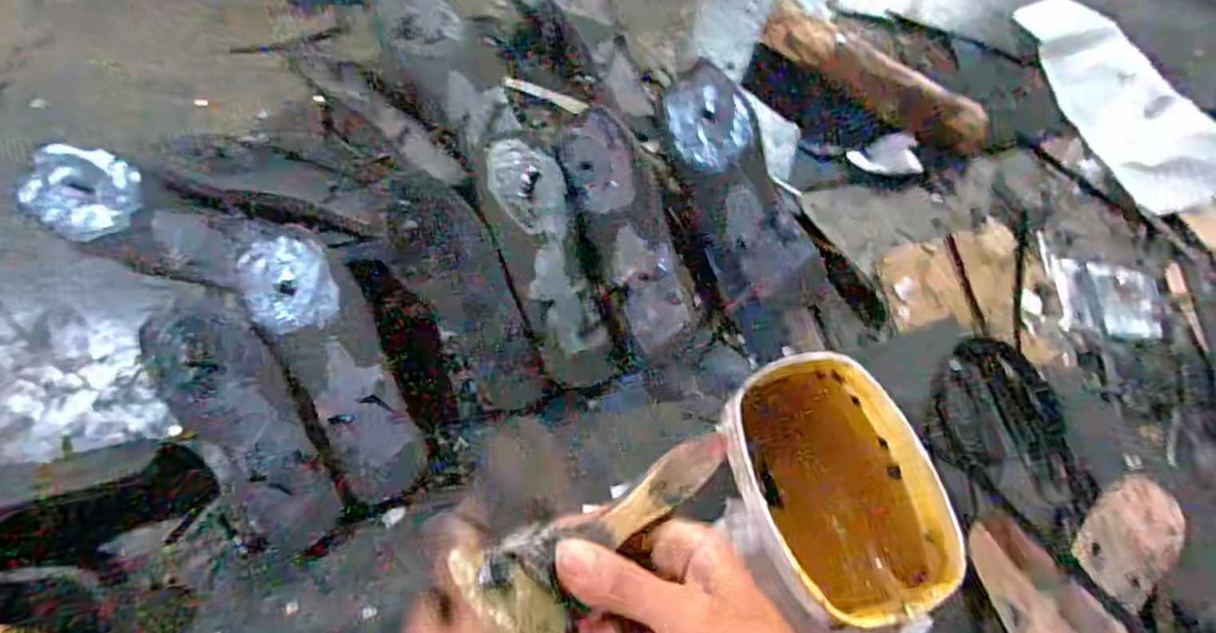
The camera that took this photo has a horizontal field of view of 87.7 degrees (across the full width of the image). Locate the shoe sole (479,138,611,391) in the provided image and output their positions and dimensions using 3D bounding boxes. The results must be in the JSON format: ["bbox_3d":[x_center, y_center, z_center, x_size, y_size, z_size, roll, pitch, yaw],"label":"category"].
[{"bbox_3d":[-0.063,-0.058,0.607,0.085,0.021,0.253,-11,80,-23],"label":"shoe sole"}]

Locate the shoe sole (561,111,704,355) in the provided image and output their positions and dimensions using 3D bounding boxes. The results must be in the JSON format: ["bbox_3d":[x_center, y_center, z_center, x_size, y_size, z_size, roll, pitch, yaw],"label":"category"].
[{"bbox_3d":[0.018,-0.088,0.624,0.077,0.053,0.252,-20,70,-10],"label":"shoe sole"}]

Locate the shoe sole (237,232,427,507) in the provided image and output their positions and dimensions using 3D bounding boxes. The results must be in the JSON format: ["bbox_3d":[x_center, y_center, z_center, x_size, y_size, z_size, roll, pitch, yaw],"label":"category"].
[{"bbox_3d":[-0.251,0.025,0.563,0.092,0.019,0.223,-27,86,-12],"label":"shoe sole"}]

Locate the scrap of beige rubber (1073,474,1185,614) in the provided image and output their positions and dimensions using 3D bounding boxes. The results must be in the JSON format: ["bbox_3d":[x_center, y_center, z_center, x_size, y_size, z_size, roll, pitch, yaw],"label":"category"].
[{"bbox_3d":[0.440,0.185,0.531,0.116,0.010,0.066,-40,71,-19],"label":"scrap of beige rubber"}]

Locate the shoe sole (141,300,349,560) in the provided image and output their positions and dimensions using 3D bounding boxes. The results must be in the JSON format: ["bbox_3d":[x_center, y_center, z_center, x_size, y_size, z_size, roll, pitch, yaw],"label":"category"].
[{"bbox_3d":[-0.315,0.090,0.555,0.085,0.027,0.238,-31,91,-13],"label":"shoe sole"}]

